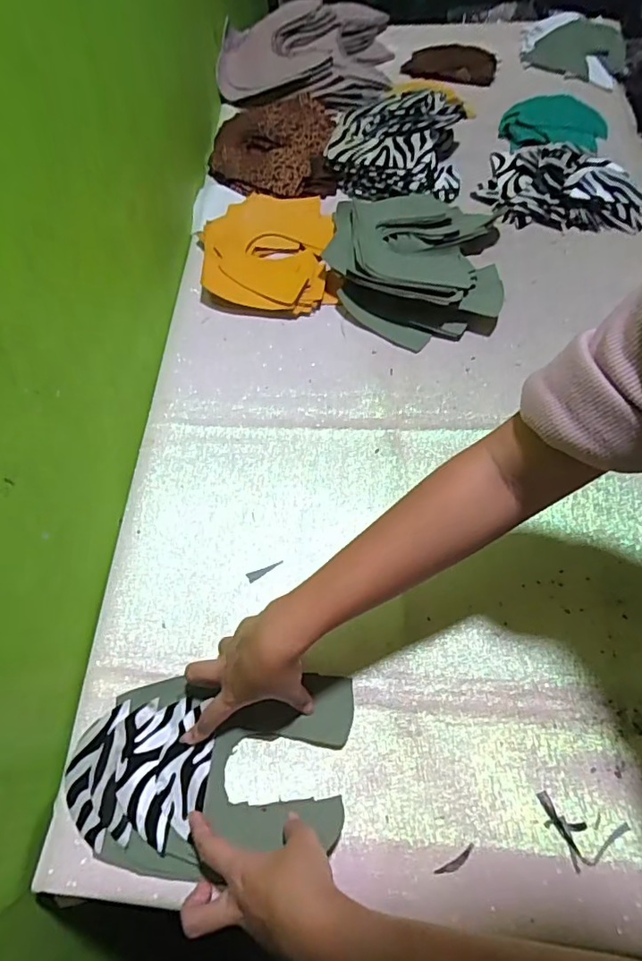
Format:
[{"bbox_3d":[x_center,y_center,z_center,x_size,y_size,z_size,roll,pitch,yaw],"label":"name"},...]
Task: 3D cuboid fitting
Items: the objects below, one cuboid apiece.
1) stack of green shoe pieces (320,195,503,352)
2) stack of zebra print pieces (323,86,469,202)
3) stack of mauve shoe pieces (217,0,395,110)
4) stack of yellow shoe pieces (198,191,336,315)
[{"bbox_3d":[0.112,-0.268,0.642,0.198,0.069,0.211,4,64,5],"label":"stack of green shoe pieces"},{"bbox_3d":[0.106,-0.463,0.722,0.180,0.050,0.176,12,65,9],"label":"stack of zebra print pieces"},{"bbox_3d":[-0.024,-0.651,0.814,0.265,0.072,0.185,-3,64,2],"label":"stack of mauve shoe pieces"},{"bbox_3d":[-0.068,-0.290,0.682,0.158,0.038,0.191,-2,64,2],"label":"stack of yellow shoe pieces"}]

